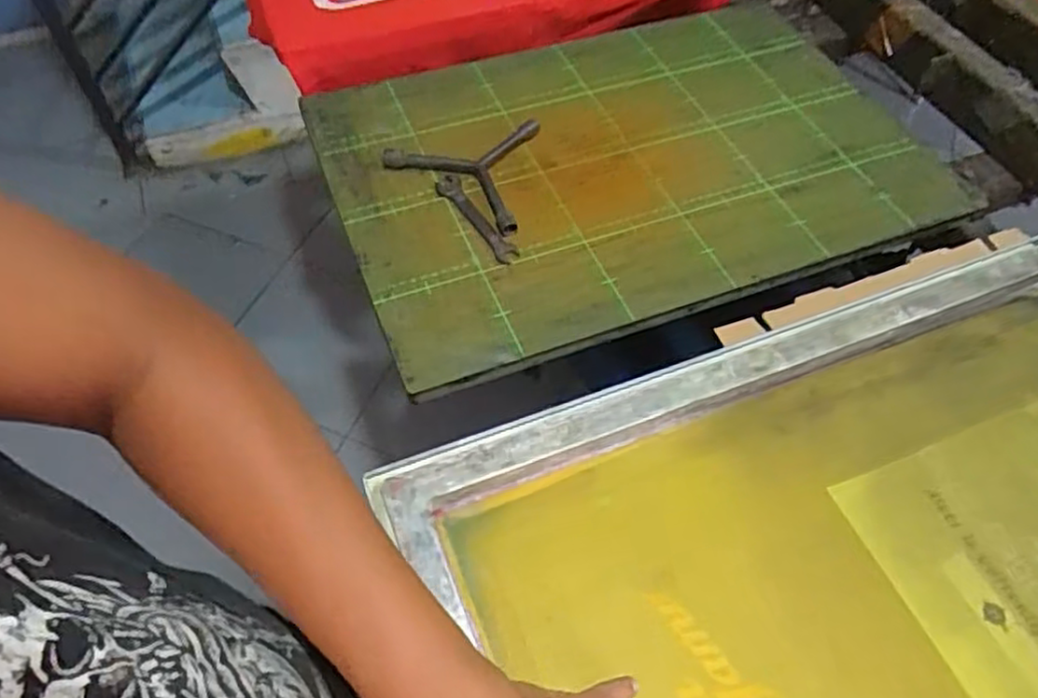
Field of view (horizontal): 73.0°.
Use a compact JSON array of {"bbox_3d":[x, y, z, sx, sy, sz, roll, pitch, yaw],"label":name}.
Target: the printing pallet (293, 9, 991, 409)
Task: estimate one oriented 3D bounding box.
[{"bbox_3d":[0.110,-0.195,0.714,0.577,0.021,0.392,-16,57,-12],"label":"printing pallet"}]

